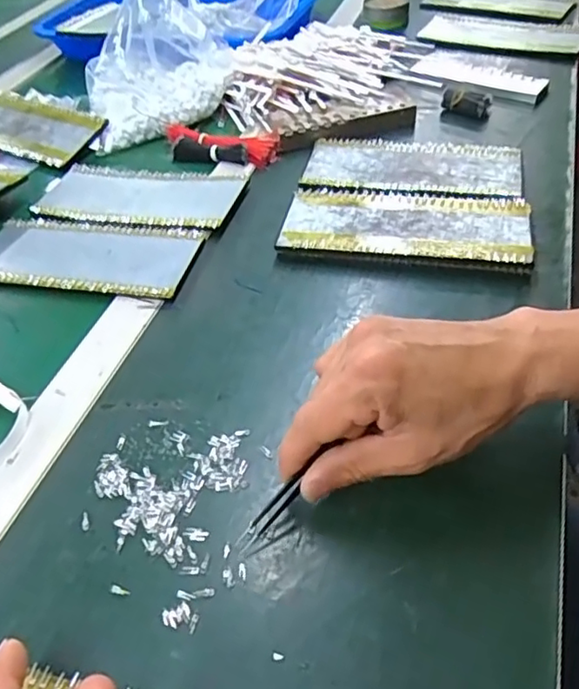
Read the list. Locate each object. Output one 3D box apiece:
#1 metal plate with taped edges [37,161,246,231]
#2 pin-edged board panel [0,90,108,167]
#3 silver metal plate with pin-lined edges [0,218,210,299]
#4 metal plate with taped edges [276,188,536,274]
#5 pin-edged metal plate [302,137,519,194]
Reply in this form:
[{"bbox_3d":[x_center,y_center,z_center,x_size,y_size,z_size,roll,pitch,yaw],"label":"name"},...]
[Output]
[{"bbox_3d":[-0.147,-0.144,0.578,0.199,0.009,0.087,8,50,16],"label":"metal plate with taped edges"},{"bbox_3d":[-0.307,-0.250,0.681,0.199,0.008,0.081,21,67,22],"label":"pin-edged board panel"},{"bbox_3d":[-0.180,-0.079,0.517,0.201,0.006,0.088,8,49,13],"label":"silver metal plate with pin-lined edges"},{"bbox_3d":[0.097,-0.100,0.500,0.197,0.015,0.094,7,48,12],"label":"metal plate with taped edges"},{"bbox_3d":[0.116,-0.171,0.569,0.198,0.007,0.089,7,48,12],"label":"pin-edged metal plate"}]

